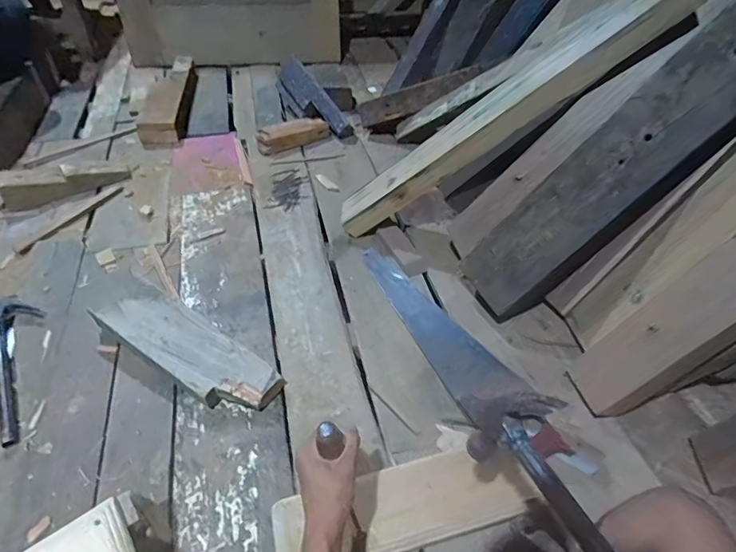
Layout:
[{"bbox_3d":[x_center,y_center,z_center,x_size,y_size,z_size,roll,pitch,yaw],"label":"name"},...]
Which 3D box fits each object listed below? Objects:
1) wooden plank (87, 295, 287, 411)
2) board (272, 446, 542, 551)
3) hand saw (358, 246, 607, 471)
[{"bbox_3d":[-0.320,0.135,0.797,0.342,0.063,0.114,26,50,22],"label":"wooden plank"},{"bbox_3d":[0.046,0.320,0.621,0.355,0.029,0.099,-17,64,-3],"label":"board"},{"bbox_3d":[0.143,0.135,0.836,0.127,0.047,0.596,-34,50,-16],"label":"hand saw"}]

